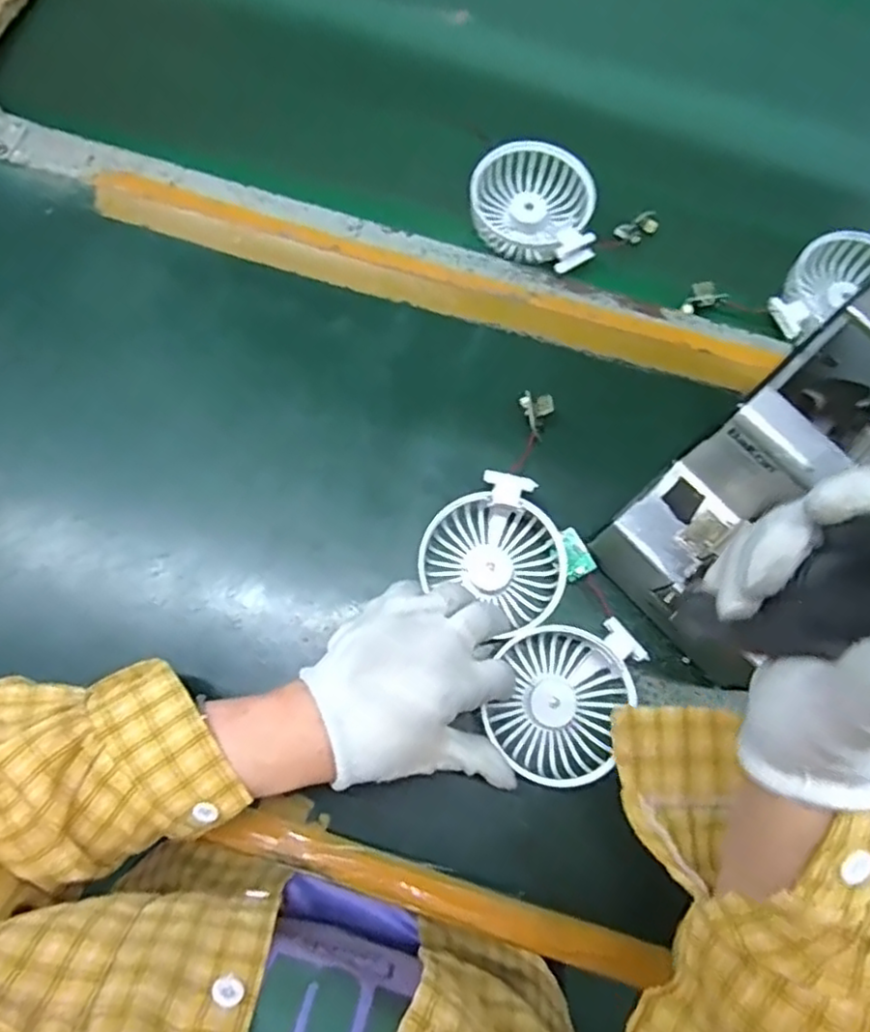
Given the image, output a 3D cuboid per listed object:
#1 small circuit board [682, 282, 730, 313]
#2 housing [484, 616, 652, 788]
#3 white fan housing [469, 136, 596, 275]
[{"bbox_3d":[0.197,-0.161,0.482,0.034,0.009,0.019,-19,77,-6],"label":"small circuit board"},{"bbox_3d":[0.075,0.109,0.397,0.077,0.031,0.097,19,76,3],"label":"housing"},{"bbox_3d":[0.078,-0.234,0.493,0.099,0.027,0.082,26,76,5],"label":"white fan housing"}]

